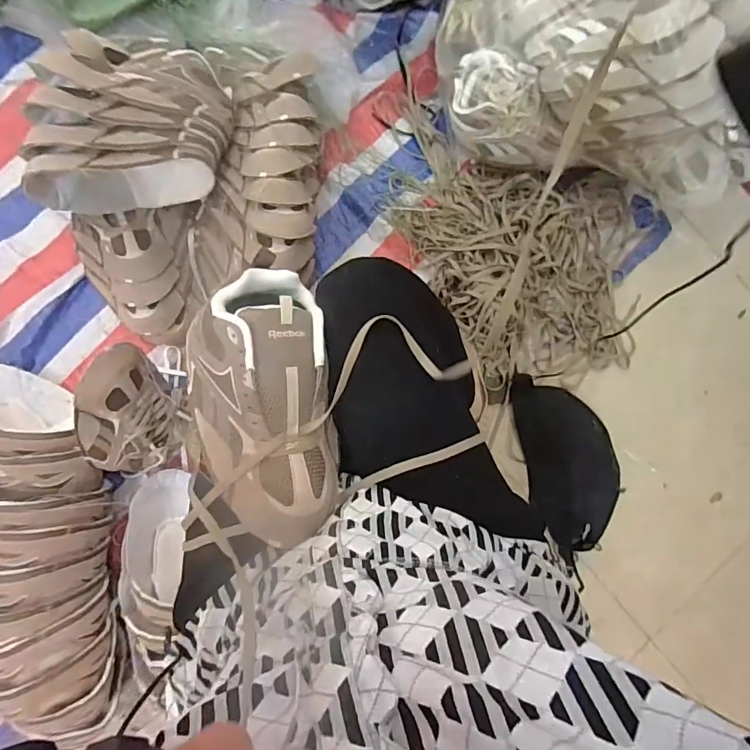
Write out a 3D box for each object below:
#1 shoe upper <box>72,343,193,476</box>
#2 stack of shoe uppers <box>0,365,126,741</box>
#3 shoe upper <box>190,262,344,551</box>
[{"bbox_3d":[-0.346,0.046,0.654,0.133,0.225,0.090,1,41,-25],"label":"shoe upper"},{"bbox_3d":[-0.493,0.237,0.660,0.199,0.162,0.573,-18,86,-7],"label":"stack of shoe uppers"},{"bbox_3d":[-0.102,0.025,0.397,0.125,0.059,0.237,-7,84,-6],"label":"shoe upper"}]

